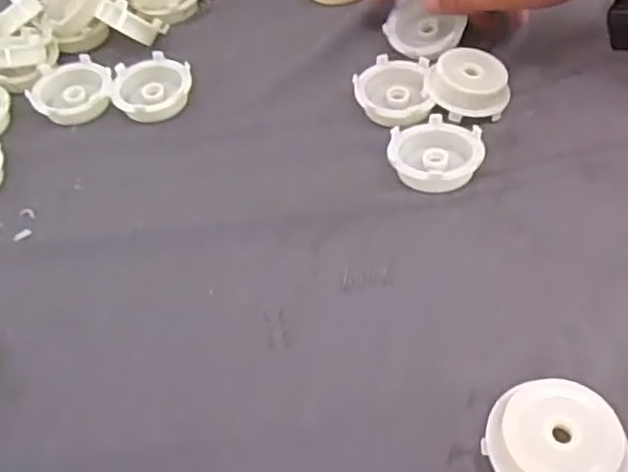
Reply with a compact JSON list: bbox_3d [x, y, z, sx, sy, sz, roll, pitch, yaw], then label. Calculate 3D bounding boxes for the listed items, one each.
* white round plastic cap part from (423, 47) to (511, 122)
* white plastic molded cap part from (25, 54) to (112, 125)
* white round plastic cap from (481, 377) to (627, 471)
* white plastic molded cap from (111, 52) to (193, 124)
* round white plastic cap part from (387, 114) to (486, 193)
[{"bbox_3d":[0.098,-0.096,0.421,0.048,0.018,0.048,-3,51,3],"label":"white round plastic cap part"},{"bbox_3d":[-0.166,-0.101,0.461,0.054,0.015,0.054,-2,53,3],"label":"white plastic molded cap part"},{"bbox_3d":[0.103,0.089,0.287,0.054,0.022,0.054,-3,51,3],"label":"white round plastic cap"},{"bbox_3d":[-0.109,-0.100,0.456,0.052,0.017,0.050,-6,51,1],"label":"white plastic molded cap"},{"bbox_3d":[0.071,-0.048,0.392,0.052,0.018,0.052,-3,51,3],"label":"round white plastic cap part"}]

